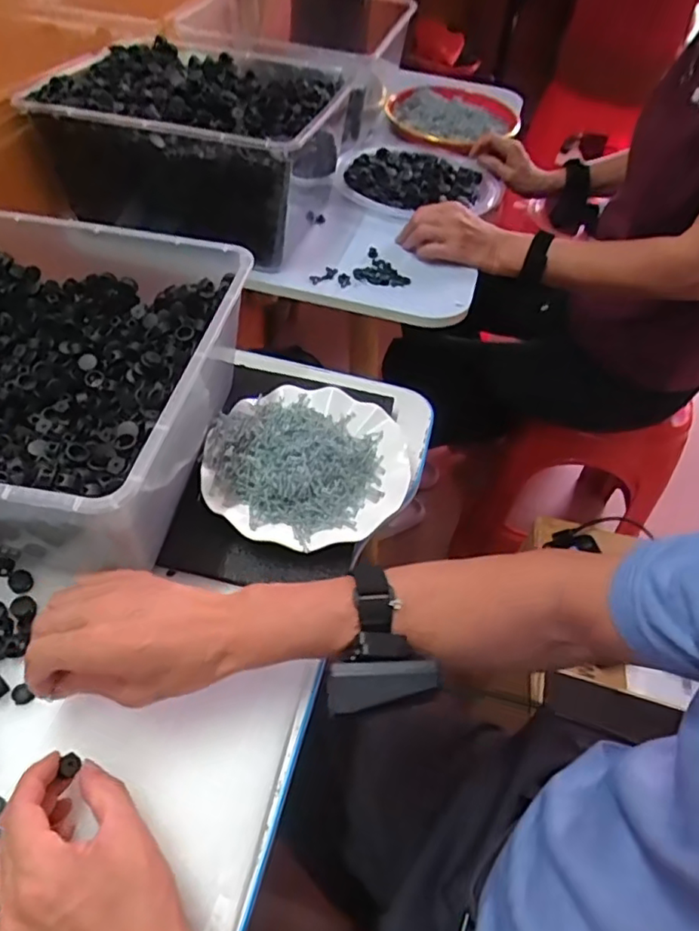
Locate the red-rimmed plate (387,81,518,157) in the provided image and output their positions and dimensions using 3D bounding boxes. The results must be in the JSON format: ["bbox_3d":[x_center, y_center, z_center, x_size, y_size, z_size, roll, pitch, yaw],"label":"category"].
[{"bbox_3d":[0.174,-0.597,1.009,0.216,0.022,0.259,8,50,1],"label":"red-rimmed plate"}]

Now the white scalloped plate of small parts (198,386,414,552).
[{"bbox_3d":[-0.038,-0.007,0.544,0.180,0.020,0.176,3,50,-3],"label":"white scalloped plate of small parts"}]

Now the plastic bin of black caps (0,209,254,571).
[{"bbox_3d":[-0.260,-0.067,0.500,0.297,0.130,0.295,10,50,3],"label":"plastic bin of black caps"}]

